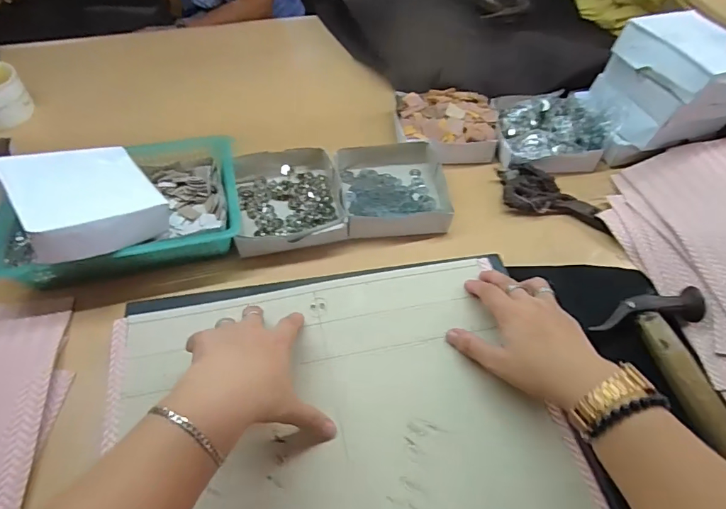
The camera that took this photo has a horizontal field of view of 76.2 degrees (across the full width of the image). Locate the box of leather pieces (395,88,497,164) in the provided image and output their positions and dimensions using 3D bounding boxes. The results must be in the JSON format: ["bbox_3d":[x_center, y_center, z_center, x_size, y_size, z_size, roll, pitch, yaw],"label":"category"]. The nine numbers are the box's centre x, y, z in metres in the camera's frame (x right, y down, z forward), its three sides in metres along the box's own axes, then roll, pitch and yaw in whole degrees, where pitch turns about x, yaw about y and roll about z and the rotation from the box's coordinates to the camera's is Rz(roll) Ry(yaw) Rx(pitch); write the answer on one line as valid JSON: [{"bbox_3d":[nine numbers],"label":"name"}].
[{"bbox_3d":[0.117,-0.188,0.662,0.143,0.038,0.141,-2,52,-3],"label":"box of leather pieces"}]

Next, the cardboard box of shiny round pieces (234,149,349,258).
[{"bbox_3d":[-0.091,-0.067,0.582,0.131,0.037,0.163,-8,53,-8],"label":"cardboard box of shiny round pieces"}]

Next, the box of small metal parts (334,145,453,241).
[{"bbox_3d":[0.038,-0.091,0.610,0.140,0.034,0.153,-6,53,-6],"label":"box of small metal parts"}]

